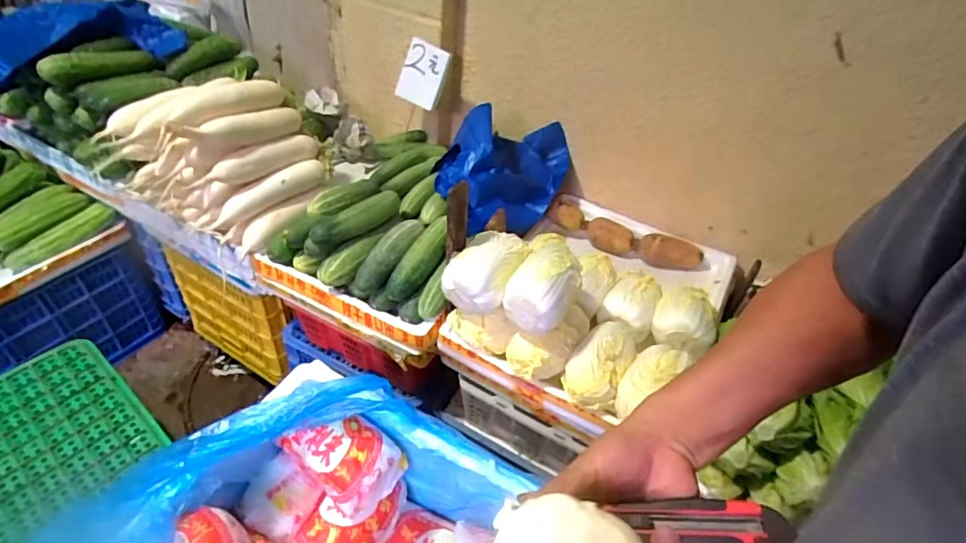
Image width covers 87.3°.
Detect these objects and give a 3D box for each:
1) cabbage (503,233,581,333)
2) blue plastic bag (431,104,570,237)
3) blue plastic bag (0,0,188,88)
[{"bbox_3d":[0.100,0.020,0.829,0.104,0.080,0.156,20,42,14],"label":"cabbage"},{"bbox_3d":[0.045,-0.245,1.158,0.287,0.182,0.326,13,41,6],"label":"blue plastic bag"},{"bbox_3d":[-0.967,-0.550,1.207,0.173,0.147,0.437,32,46,26],"label":"blue plastic bag"}]

